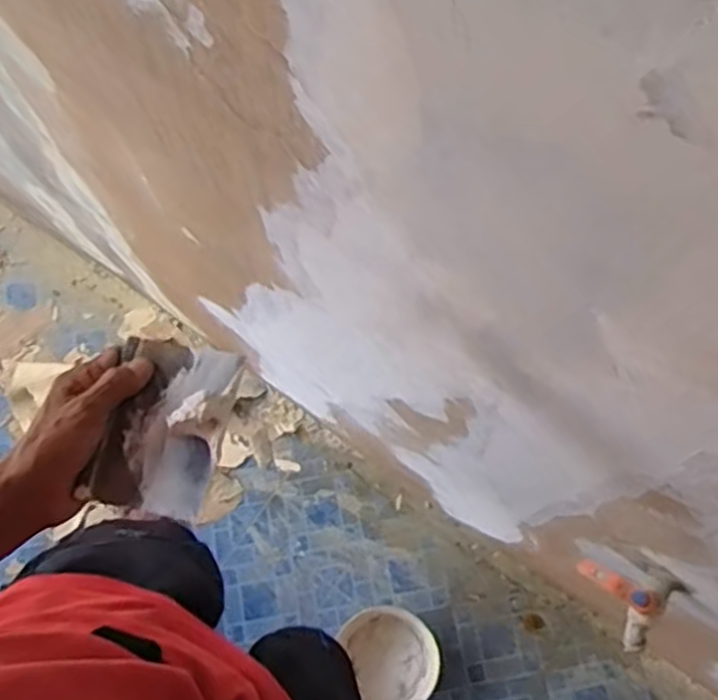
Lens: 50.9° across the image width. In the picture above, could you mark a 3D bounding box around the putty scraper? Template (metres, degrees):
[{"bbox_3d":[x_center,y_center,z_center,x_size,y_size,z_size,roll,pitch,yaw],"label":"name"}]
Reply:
[{"bbox_3d":[-0.132,0.049,0.513,0.084,0.018,0.118,9,68,12],"label":"putty scraper"}]

